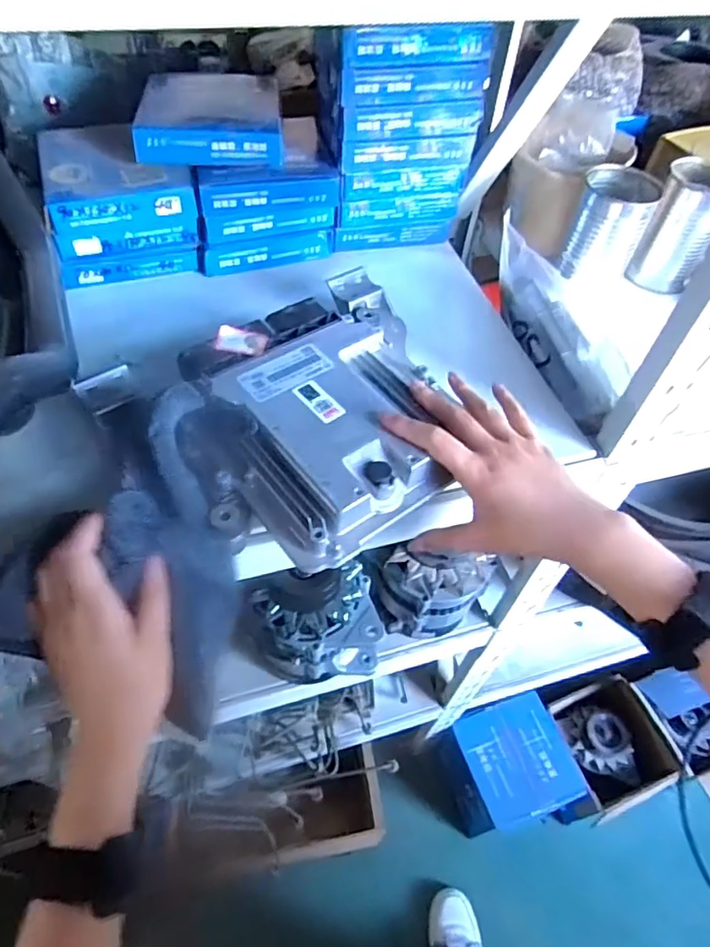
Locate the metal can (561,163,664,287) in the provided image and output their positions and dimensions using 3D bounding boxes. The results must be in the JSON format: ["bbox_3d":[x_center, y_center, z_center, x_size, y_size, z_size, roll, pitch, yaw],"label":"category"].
[{"bbox_3d":[0.257,-0.248,0.610,0.067,0.109,0.067,2,52,-3],"label":"metal can"}]

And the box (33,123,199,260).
[{"bbox_3d":[-0.234,-0.276,0.580,0.131,0.067,0.119,-16,56,-17],"label":"box"}]

